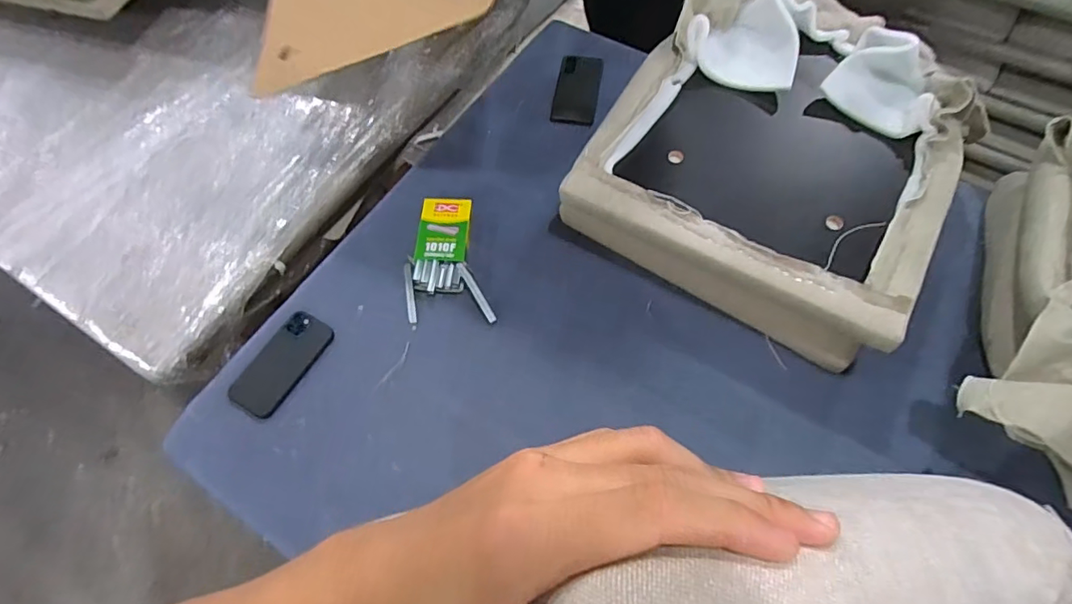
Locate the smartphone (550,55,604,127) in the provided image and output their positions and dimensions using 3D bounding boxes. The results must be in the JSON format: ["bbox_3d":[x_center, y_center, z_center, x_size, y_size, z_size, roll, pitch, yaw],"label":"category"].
[{"bbox_3d":[0.076,-0.386,0.958,0.078,0.011,0.163,9,64,5],"label":"smartphone"}]

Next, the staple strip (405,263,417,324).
[{"bbox_3d":[-0.184,-0.014,0.778,0.013,0.011,0.092,-8,64,-3],"label":"staple strip"}]

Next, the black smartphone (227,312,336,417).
[{"bbox_3d":[-0.353,0.084,0.737,0.075,0.015,0.149,26,67,13],"label":"black smartphone"}]

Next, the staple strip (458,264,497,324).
[{"bbox_3d":[-0.086,-0.015,0.774,0.015,0.013,0.105,-27,67,-12],"label":"staple strip"}]

